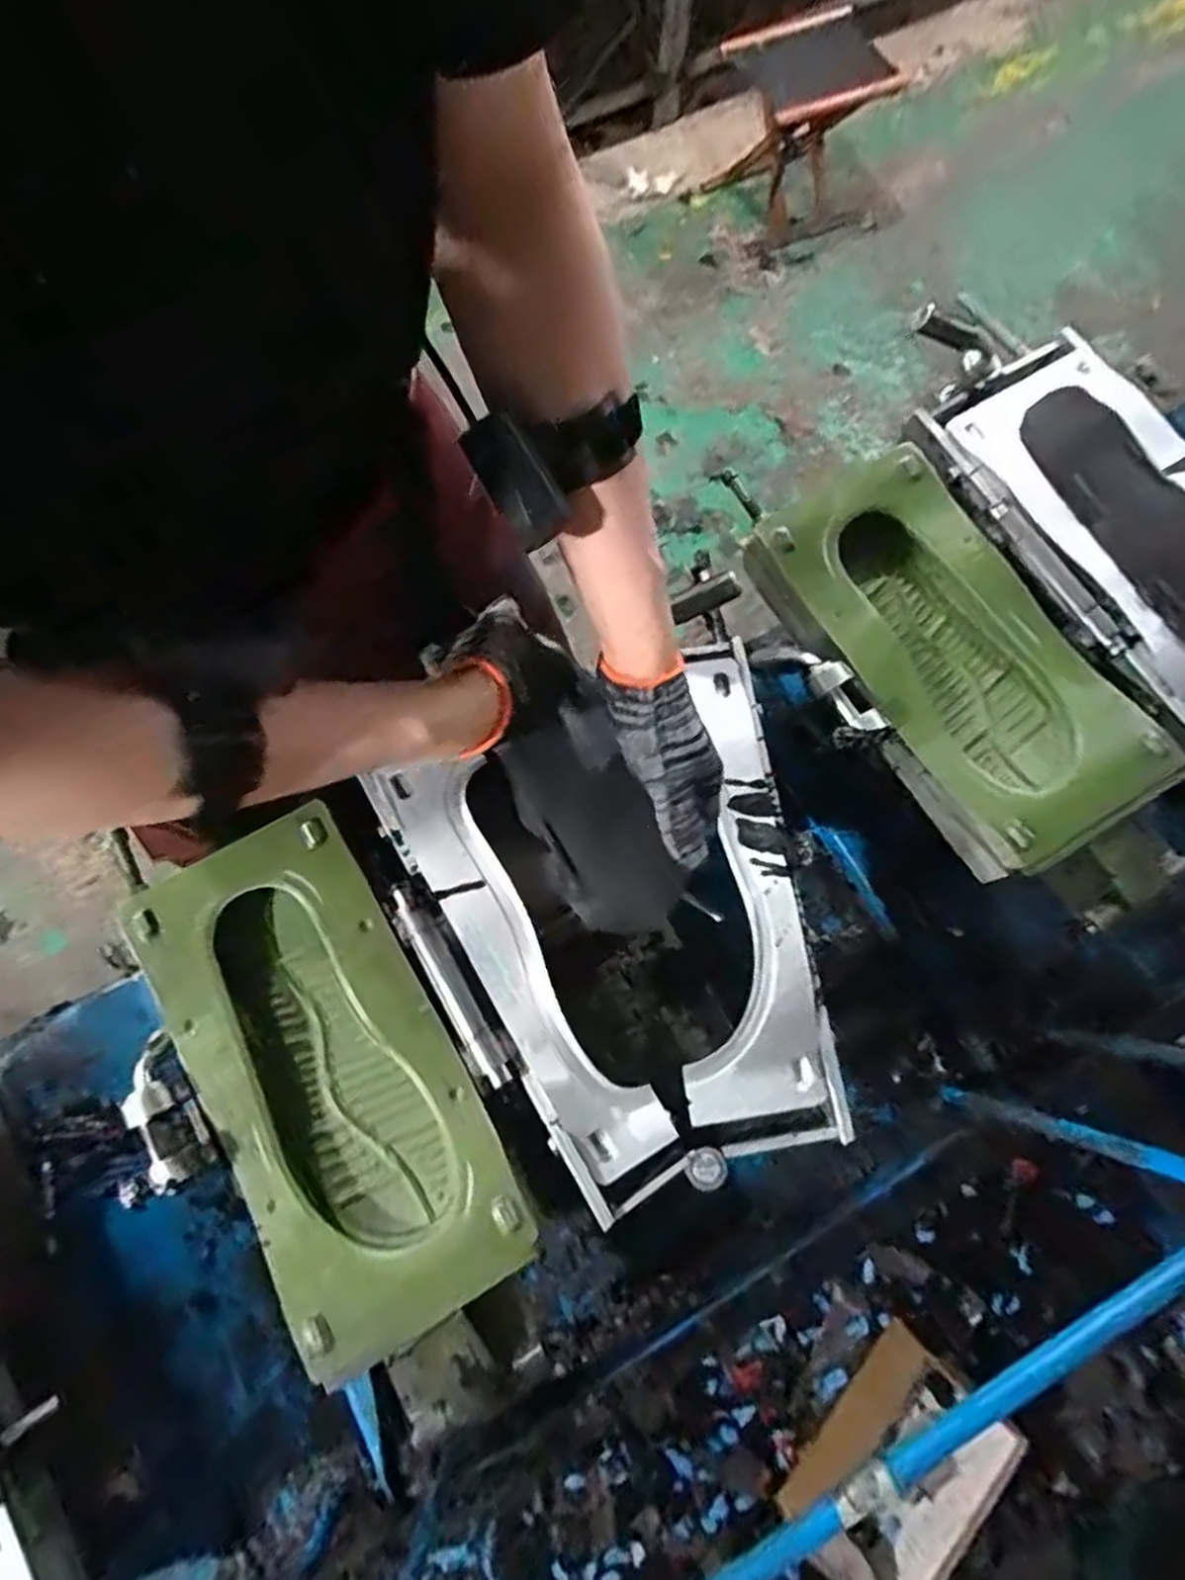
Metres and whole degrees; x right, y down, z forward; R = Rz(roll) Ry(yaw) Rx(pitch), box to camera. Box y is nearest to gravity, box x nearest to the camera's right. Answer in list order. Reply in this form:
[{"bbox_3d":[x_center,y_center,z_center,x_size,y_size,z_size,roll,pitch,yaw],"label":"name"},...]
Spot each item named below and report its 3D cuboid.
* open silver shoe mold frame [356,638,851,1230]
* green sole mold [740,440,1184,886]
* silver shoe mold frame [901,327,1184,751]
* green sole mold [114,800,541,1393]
[{"bbox_3d":[0.041,0.103,0.593,0.307,0.054,0.369,-22,73,-5],"label":"open silver shoe mold frame"},{"bbox_3d":[0.305,-0.119,0.656,0.188,0.066,0.367,-31,74,-8],"label":"green sole mold"},{"bbox_3d":[0.470,-0.231,0.689,0.214,0.044,0.410,-31,74,-8],"label":"silver shoe mold frame"},{"bbox_3d":[-0.190,0.197,0.555,0.166,0.050,0.350,-30,74,-7],"label":"green sole mold"}]

